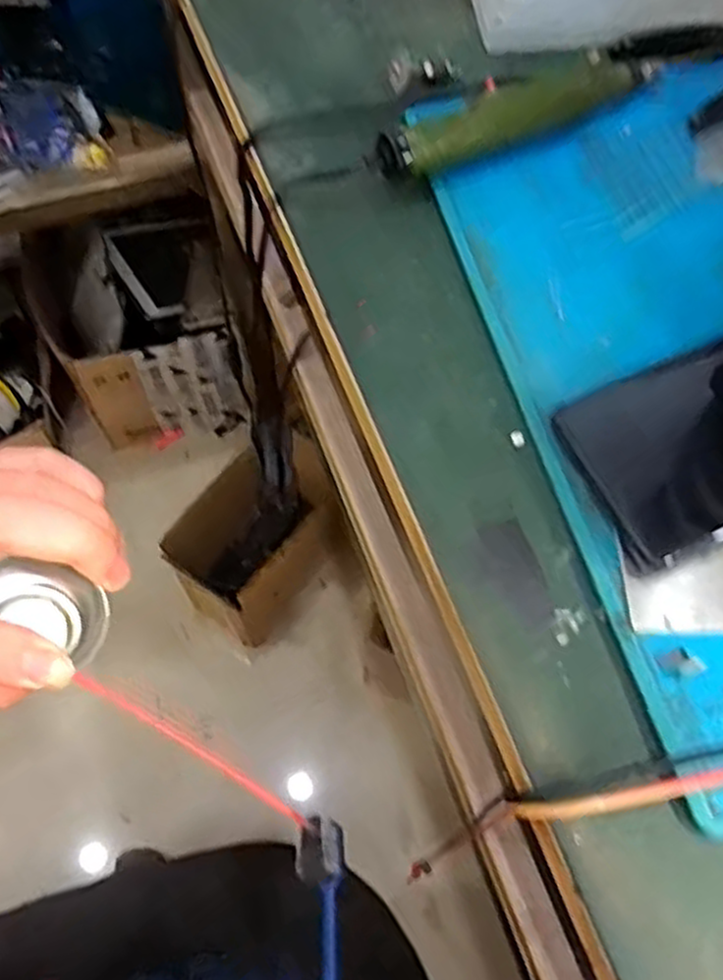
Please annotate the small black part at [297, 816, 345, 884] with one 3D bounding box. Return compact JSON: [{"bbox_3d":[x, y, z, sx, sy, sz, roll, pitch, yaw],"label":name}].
[{"bbox_3d":[-0.016,0.139,0.297,0.017,0.017,0.022,-2,64,0],"label":"small black part"}]

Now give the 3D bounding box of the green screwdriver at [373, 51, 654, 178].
[{"bbox_3d":[0.076,-0.184,0.371,0.155,0.023,0.021,-27,64,-14],"label":"green screwdriver"}]

